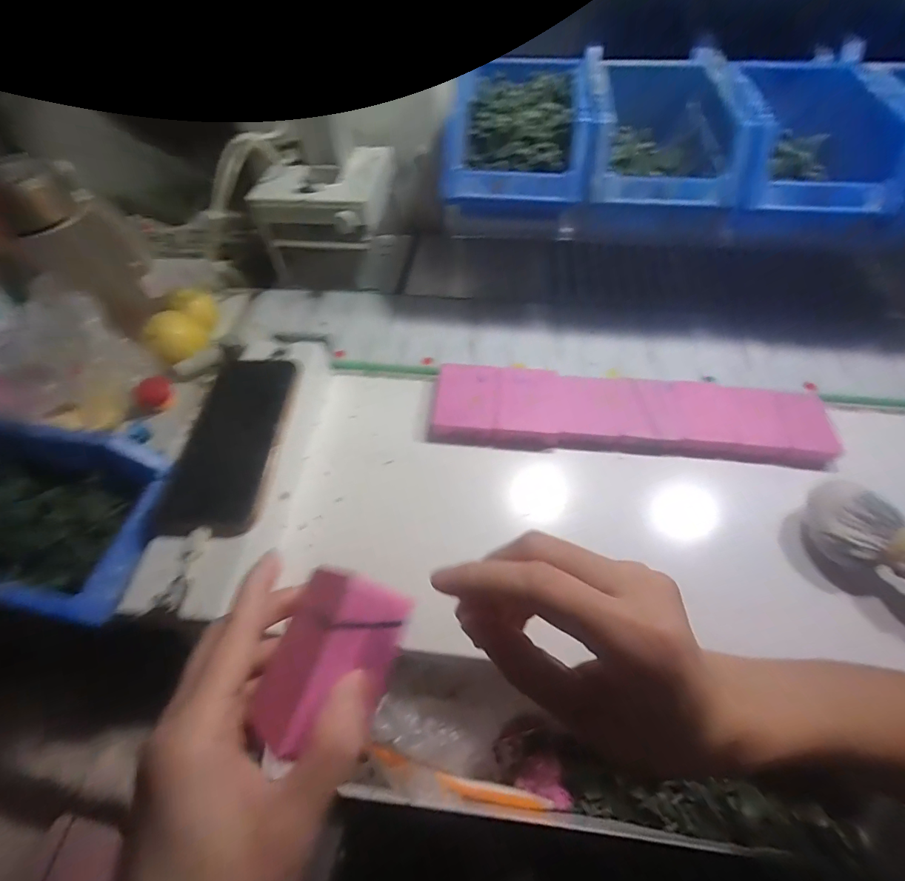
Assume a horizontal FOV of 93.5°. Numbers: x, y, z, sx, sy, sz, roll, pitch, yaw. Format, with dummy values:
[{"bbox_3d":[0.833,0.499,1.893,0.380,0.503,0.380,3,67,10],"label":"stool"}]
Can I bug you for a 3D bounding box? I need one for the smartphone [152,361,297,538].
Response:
[{"bbox_3d":[-0.179,-0.005,0.347,0.072,0.014,0.165,2,55,4],"label":"smartphone"}]

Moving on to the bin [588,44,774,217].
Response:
[{"bbox_3d":[0.208,-0.308,0.421,0.131,0.074,0.245,9,56,9],"label":"bin"}]

